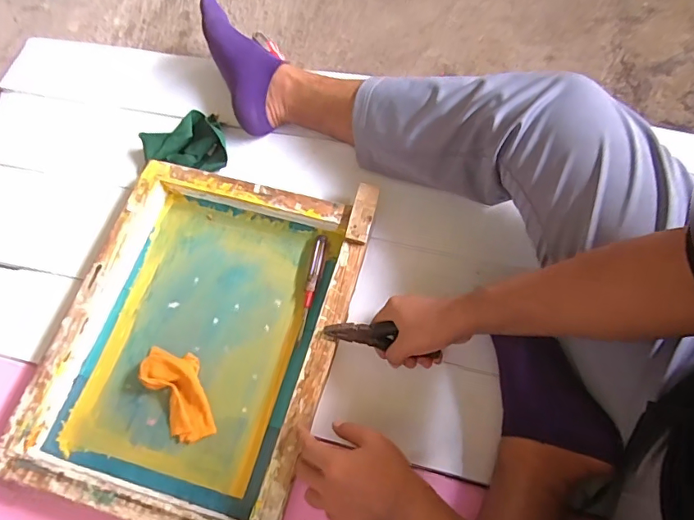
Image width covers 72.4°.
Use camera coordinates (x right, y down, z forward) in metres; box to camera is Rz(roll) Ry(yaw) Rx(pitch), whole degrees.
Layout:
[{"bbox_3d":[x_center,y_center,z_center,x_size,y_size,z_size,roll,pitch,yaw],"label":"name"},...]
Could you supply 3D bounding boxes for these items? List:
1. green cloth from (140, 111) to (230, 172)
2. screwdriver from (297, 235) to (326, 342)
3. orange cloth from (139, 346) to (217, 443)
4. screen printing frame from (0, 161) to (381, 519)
[{"bbox_3d":[-0.263,-0.197,0.772,0.146,0.037,0.101,8,70,4],"label":"green cloth"},{"bbox_3d":[-0.050,0.033,0.676,0.017,0.027,0.154,9,71,5],"label":"screwdriver"},{"bbox_3d":[-0.227,0.173,0.630,0.074,0.032,0.137,-18,71,-5],"label":"orange cloth"},{"bbox_3d":[-0.193,0.098,0.636,0.349,0.058,0.448,15,71,7],"label":"screen printing frame"}]

